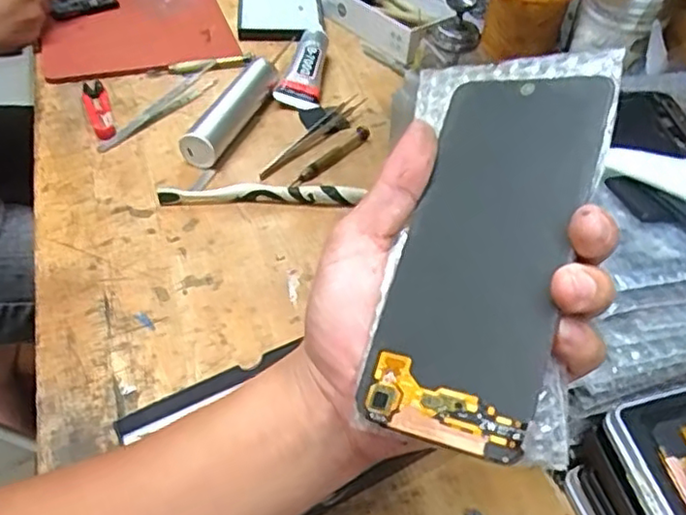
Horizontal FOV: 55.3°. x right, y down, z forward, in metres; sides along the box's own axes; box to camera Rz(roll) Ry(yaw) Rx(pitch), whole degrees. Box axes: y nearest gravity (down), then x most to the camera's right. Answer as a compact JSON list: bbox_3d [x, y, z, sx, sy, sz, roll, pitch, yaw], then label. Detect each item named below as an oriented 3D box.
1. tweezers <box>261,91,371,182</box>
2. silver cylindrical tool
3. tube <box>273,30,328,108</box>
[{"bbox_3d":[-0.027,-0.116,0.608,0.014,0.008,0.152,30,51,23],"label":"tweezers"},{"bbox_3d":[-0.098,-0.134,0.604,0.031,0.039,0.138,21,47,16],"label":"silver cylindrical tool"},{"bbox_3d":[-0.038,-0.189,0.665,0.043,0.017,0.099,26,65,-18],"label":"tube"}]

